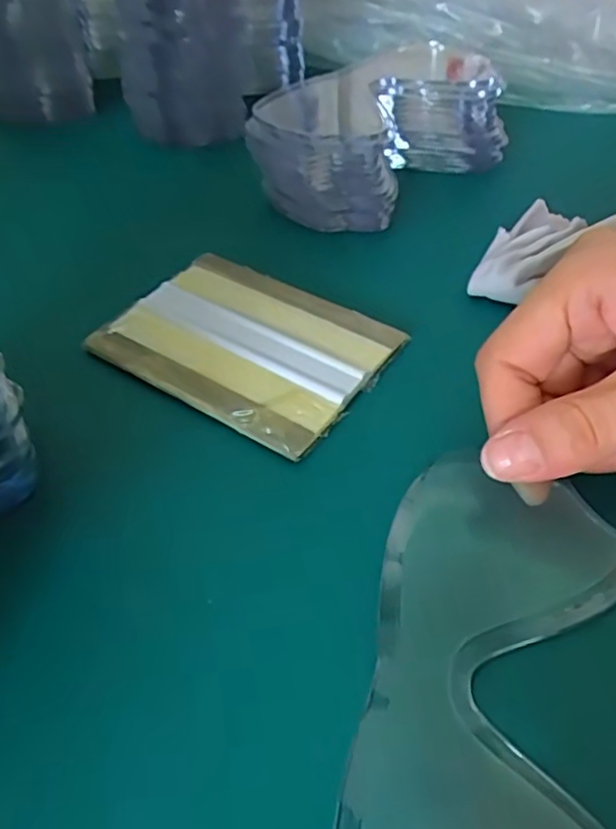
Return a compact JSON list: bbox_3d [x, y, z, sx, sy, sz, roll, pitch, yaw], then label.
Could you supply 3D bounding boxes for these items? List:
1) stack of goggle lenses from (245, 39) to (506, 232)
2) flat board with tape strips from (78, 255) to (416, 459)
[{"bbox_3d":[0.043,-0.142,0.327,0.081,0.051,0.154,32,55,27],"label":"stack of goggle lenses"},{"bbox_3d":[-0.023,-0.028,0.248,0.099,0.008,0.072,26,53,24],"label":"flat board with tape strips"}]

